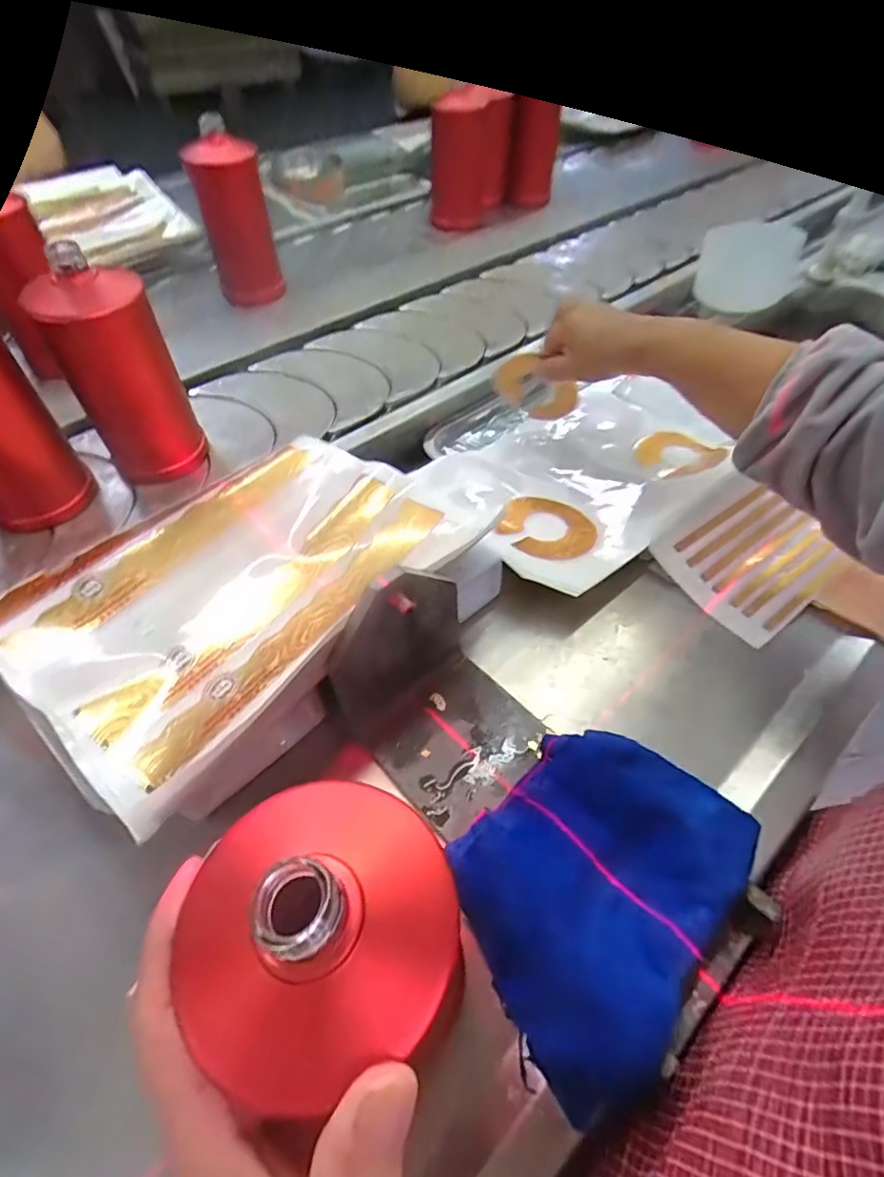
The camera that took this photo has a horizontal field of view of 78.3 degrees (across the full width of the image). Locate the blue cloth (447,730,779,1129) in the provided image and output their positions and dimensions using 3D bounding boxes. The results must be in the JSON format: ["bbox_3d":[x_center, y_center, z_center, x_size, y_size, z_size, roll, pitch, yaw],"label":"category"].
[{"bbox_3d":[0.084,0.162,0.297,0.162,0.050,0.136,-37,60,-26],"label":"blue cloth"}]

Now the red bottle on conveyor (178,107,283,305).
[{"bbox_3d":[-0.261,-0.470,0.688,0.083,0.163,0.075,-16,53,-13],"label":"red bottle on conveyor"}]

